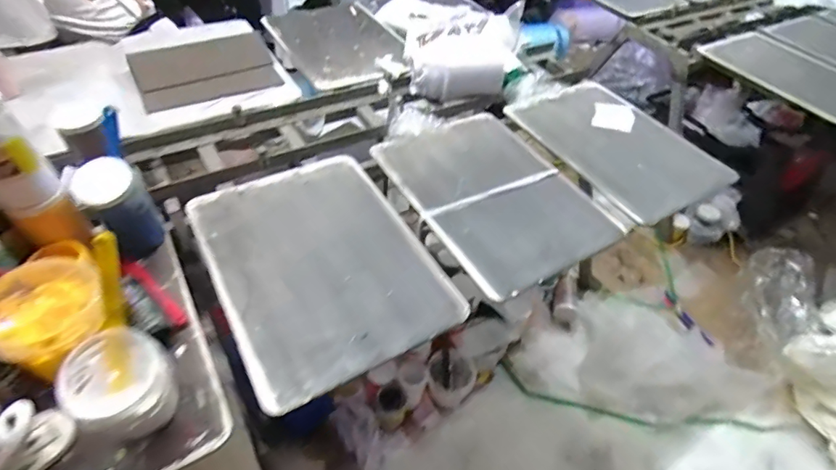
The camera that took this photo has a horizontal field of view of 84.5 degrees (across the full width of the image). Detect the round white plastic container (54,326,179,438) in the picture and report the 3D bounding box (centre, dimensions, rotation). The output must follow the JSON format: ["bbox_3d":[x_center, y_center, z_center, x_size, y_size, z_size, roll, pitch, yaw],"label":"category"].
[{"bbox_3d":[-0.425,0.221,0.673,0.117,0.128,0.125,2,47,-2],"label":"round white plastic container"}]

